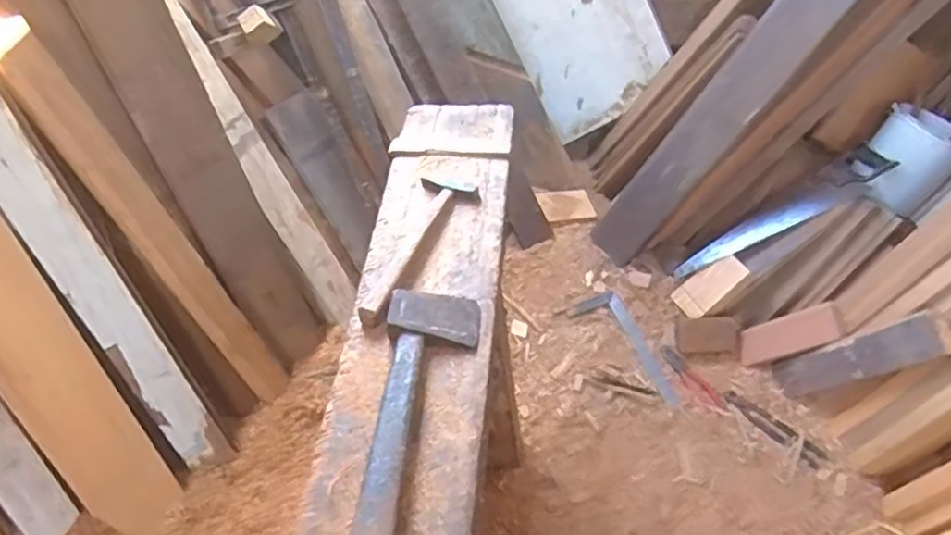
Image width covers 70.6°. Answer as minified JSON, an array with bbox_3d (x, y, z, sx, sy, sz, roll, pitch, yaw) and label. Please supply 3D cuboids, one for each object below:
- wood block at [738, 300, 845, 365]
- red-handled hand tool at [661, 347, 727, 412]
[{"bbox_3d":[0.661,0.140,1.414,0.031,0.214,0.081,15,59,-34],"label":"wood block"},{"bbox_3d":[0.467,0.239,1.454,0.047,0.014,0.177,-26,54,-20],"label":"red-handled hand tool"}]

